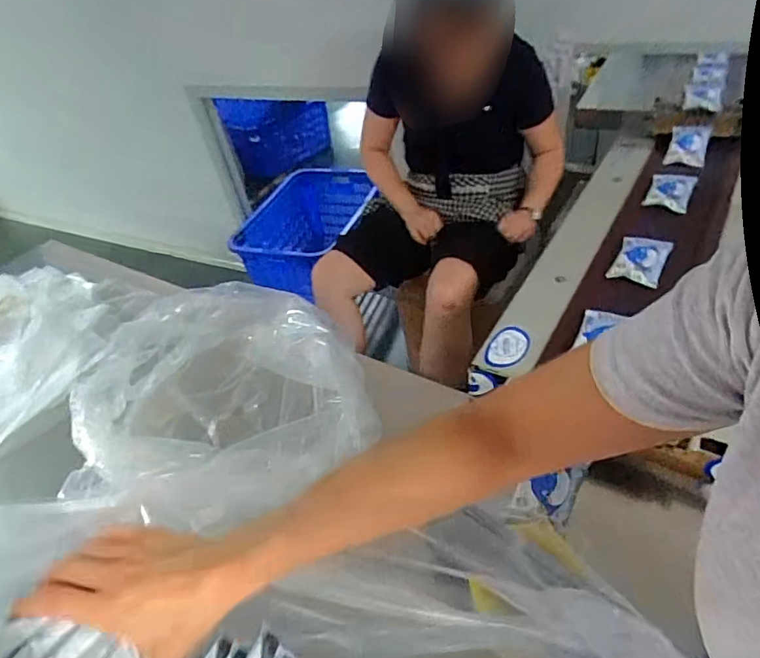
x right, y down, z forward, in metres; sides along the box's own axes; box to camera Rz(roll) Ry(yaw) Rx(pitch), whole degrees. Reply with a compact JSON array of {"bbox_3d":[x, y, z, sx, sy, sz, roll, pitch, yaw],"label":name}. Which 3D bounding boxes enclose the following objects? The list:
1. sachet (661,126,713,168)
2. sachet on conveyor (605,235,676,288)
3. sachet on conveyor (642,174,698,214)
[{"bbox_3d":[0.703,-0.419,1.172,0.083,0.018,0.101,13,86,12],"label":"sachet"},{"bbox_3d":[0.471,-0.126,0.923,0.080,0.023,0.110,21,50,27],"label":"sachet on conveyor"},{"bbox_3d":[0.606,-0.293,1.067,0.081,0.022,0.128,20,50,26],"label":"sachet on conveyor"}]

